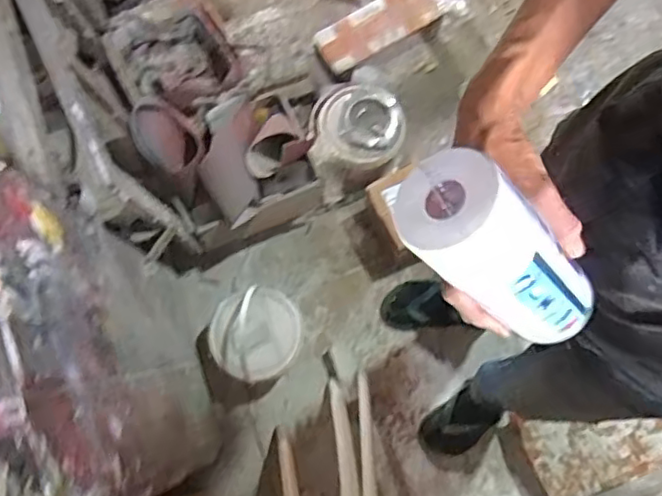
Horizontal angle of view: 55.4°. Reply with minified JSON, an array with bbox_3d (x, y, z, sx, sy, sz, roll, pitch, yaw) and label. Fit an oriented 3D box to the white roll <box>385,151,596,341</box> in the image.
[{"bbox_3d":[0.109,0.014,0.381,0.169,0.057,0.062,36,76,-38],"label":"white roll"}]

